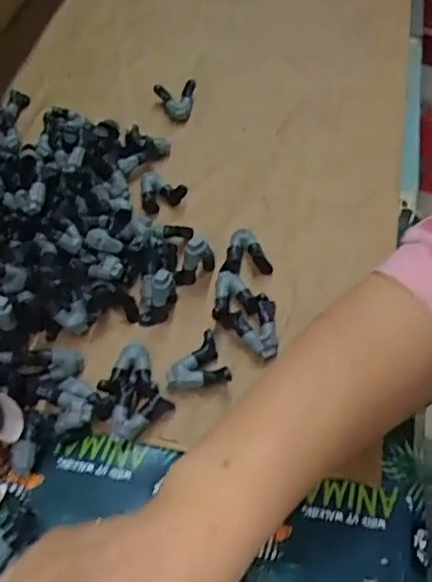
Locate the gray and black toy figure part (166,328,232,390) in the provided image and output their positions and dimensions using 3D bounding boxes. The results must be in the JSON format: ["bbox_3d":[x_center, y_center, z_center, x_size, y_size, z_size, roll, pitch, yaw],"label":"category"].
[{"bbox_3d":[-0.014,0.050,0.371,0.037,0.018,0.037,-18,55,-13],"label":"gray and black toy figure part"}]

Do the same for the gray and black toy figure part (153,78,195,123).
[{"bbox_3d":[-0.036,-0.177,0.535,0.037,0.017,0.044,-6,53,-5],"label":"gray and black toy figure part"}]

